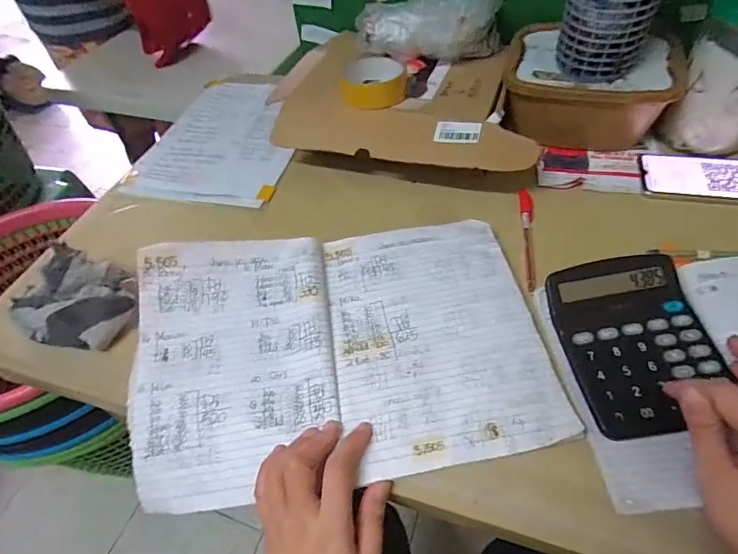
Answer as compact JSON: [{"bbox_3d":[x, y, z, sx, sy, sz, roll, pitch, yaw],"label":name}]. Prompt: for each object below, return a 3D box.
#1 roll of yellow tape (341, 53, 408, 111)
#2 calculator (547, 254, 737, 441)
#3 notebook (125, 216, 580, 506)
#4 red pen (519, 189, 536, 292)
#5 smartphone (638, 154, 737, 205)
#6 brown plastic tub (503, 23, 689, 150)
[{"bbox_3d":[0.007,-0.242,0.556,0.078,0.030,0.078,-3,51,4],"label":"roll of yellow tape"},{"bbox_3d":[0.224,0.051,0.374,0.114,0.033,0.141,-11,51,-3],"label":"calculator"},{"bbox_3d":[-0.034,0.061,0.417,0.359,0.058,0.244,-10,51,-2],"label":"notebook"},{"bbox_3d":[0.174,-0.045,0.489,0.014,0.013,0.150,4,52,9],"label":"red pen"},{"bbox_3d":[0.397,-0.113,0.512,0.157,0.013,0.077,11,54,14],"label":"smartphone"},{"bbox_3d":[0.268,-0.231,0.565,0.195,0.095,0.138,17,55,18],"label":"brown plastic tub"}]

